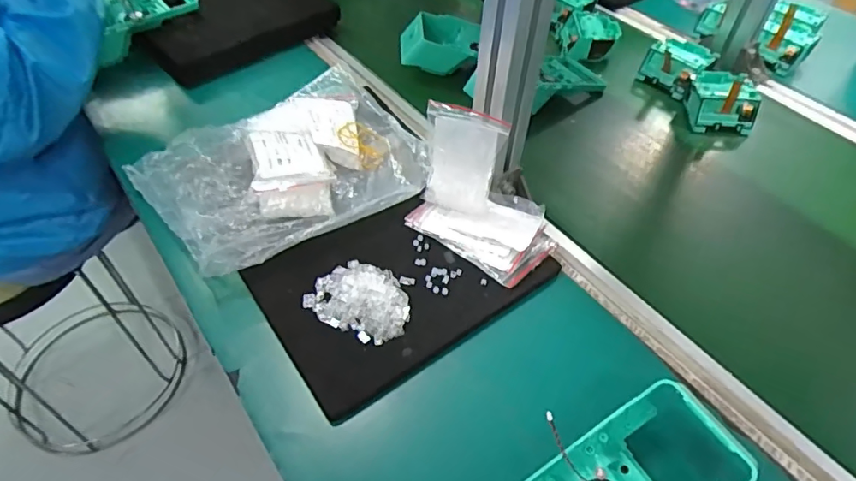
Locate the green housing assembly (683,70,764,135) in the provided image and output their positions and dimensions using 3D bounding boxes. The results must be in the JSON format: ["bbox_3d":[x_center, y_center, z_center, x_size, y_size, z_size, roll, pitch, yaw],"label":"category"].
[{"bbox_3d":[0.372,-0.179,0.667,0.078,0.048,0.072,9,49,6],"label":"green housing assembly"}]

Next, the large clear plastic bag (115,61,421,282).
[{"bbox_3d":[-0.154,-0.088,0.555,0.263,0.051,0.218,-26,54,-22],"label":"large clear plastic bag"}]

